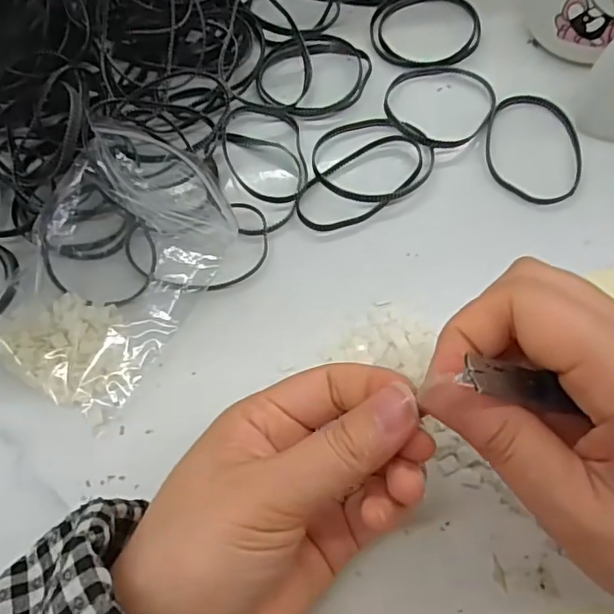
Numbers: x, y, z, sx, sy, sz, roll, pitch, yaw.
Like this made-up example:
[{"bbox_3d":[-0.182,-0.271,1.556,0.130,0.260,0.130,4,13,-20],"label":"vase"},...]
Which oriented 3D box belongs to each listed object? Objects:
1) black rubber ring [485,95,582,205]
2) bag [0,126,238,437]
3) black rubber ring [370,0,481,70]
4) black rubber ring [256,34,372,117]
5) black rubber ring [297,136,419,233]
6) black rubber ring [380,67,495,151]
[{"bbox_3d":[0.119,-0.084,0.299,0.047,0.005,0.067,0,66,3],"label":"black rubber ring"},{"bbox_3d":[-0.092,-0.022,0.273,0.090,0.024,0.131,28,71,14],"label":"bag"},{"bbox_3d":[0.071,-0.167,0.337,0.065,0.006,0.065,-1,66,3],"label":"black rubber ring"},{"bbox_3d":[0.004,-0.135,0.324,0.065,0.010,0.055,-6,66,0],"label":"black rubber ring"},{"bbox_3d":[0.028,-0.065,0.295,0.072,0.007,0.036,-37,69,-12],"label":"black rubber ring"},{"bbox_3d":[0.073,-0.112,0.312,0.061,0.010,0.053,-16,67,-4],"label":"black rubber ring"}]

